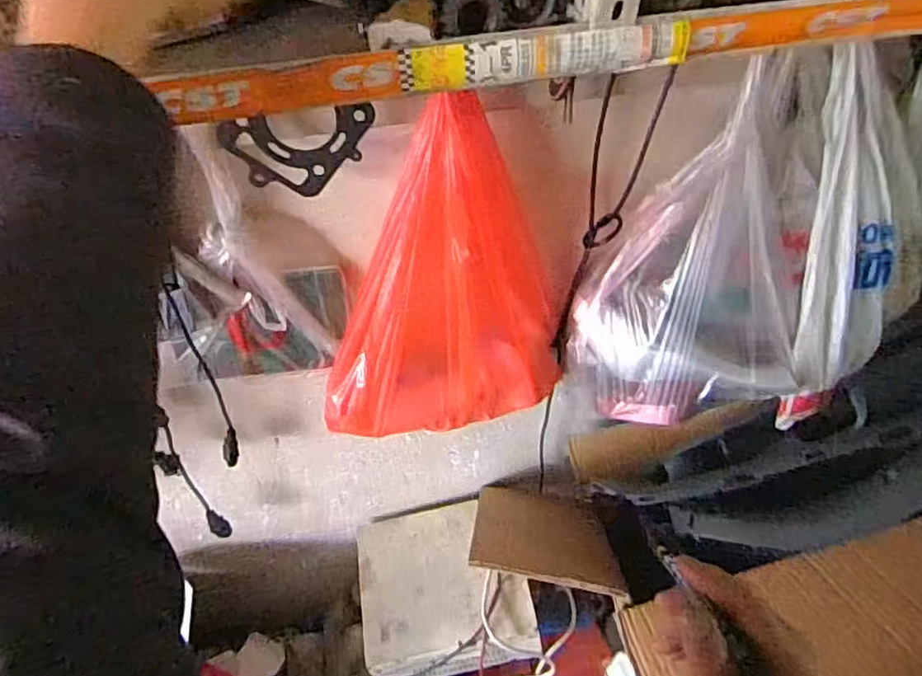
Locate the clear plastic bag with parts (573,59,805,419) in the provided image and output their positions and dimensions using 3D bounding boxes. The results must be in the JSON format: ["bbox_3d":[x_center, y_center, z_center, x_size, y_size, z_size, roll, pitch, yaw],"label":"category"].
[{"bbox_3d":[0.265,-0.065,0.707,0.236,0.359,0.151,-9,43,-7],"label":"clear plastic bag with parts"}]

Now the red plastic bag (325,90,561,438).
[{"bbox_3d":[-0.023,-0.050,0.708,0.301,0.389,0.069,-14,44,-12],"label":"red plastic bag"}]

